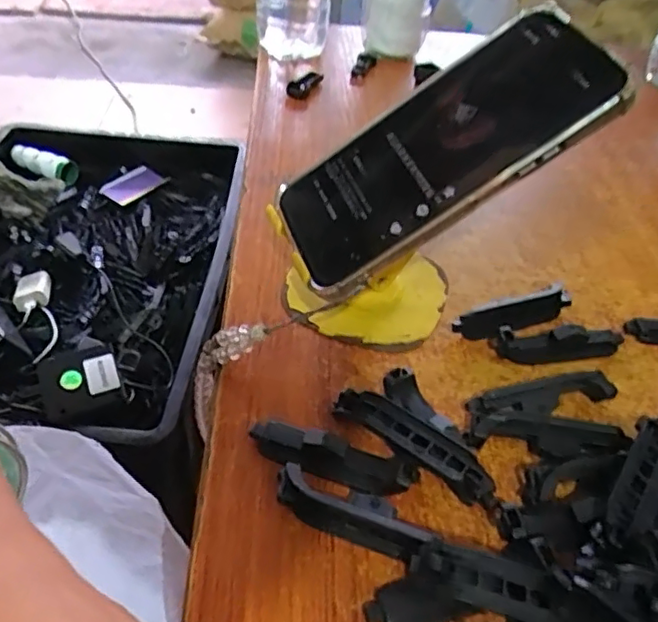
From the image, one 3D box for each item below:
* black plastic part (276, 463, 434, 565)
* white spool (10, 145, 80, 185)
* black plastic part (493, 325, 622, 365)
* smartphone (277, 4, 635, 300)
[{"bbox_3d":[0.009,0.083,0.248,0.065,0.020,0.018,23,46,16],"label":"black plastic part"},{"bbox_3d":[-0.462,-0.236,0.981,0.124,0.036,0.046,23,46,16],"label":"white spool"},{"bbox_3d":[0.128,0.018,0.329,0.076,0.017,0.015,-2,45,-9],"label":"black plastic part"},{"bbox_3d":[0.053,-0.078,0.292,0.167,0.015,0.079,-34,49,8],"label":"smartphone"}]

